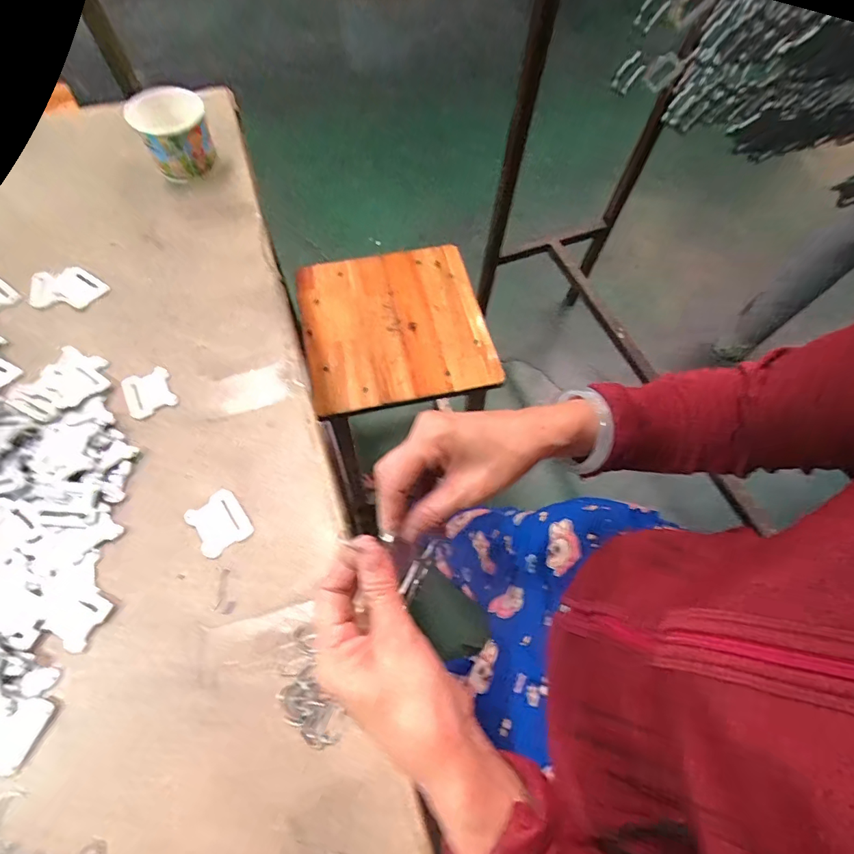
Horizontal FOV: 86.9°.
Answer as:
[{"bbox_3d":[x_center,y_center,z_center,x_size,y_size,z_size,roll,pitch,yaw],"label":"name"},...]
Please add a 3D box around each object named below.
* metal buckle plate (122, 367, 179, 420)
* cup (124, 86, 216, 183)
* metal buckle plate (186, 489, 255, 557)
[{"bbox_3d":[-0.294,-0.037,0.478,0.046,0.004,0.053,-26,68,-12],"label":"metal buckle plate"},{"bbox_3d":[-0.323,-0.378,0.582,0.081,0.076,0.081,0,65,-1],"label":"cup"},{"bbox_3d":[-0.195,0.089,0.422,0.046,0.004,0.053,-33,74,-16],"label":"metal buckle plate"}]

